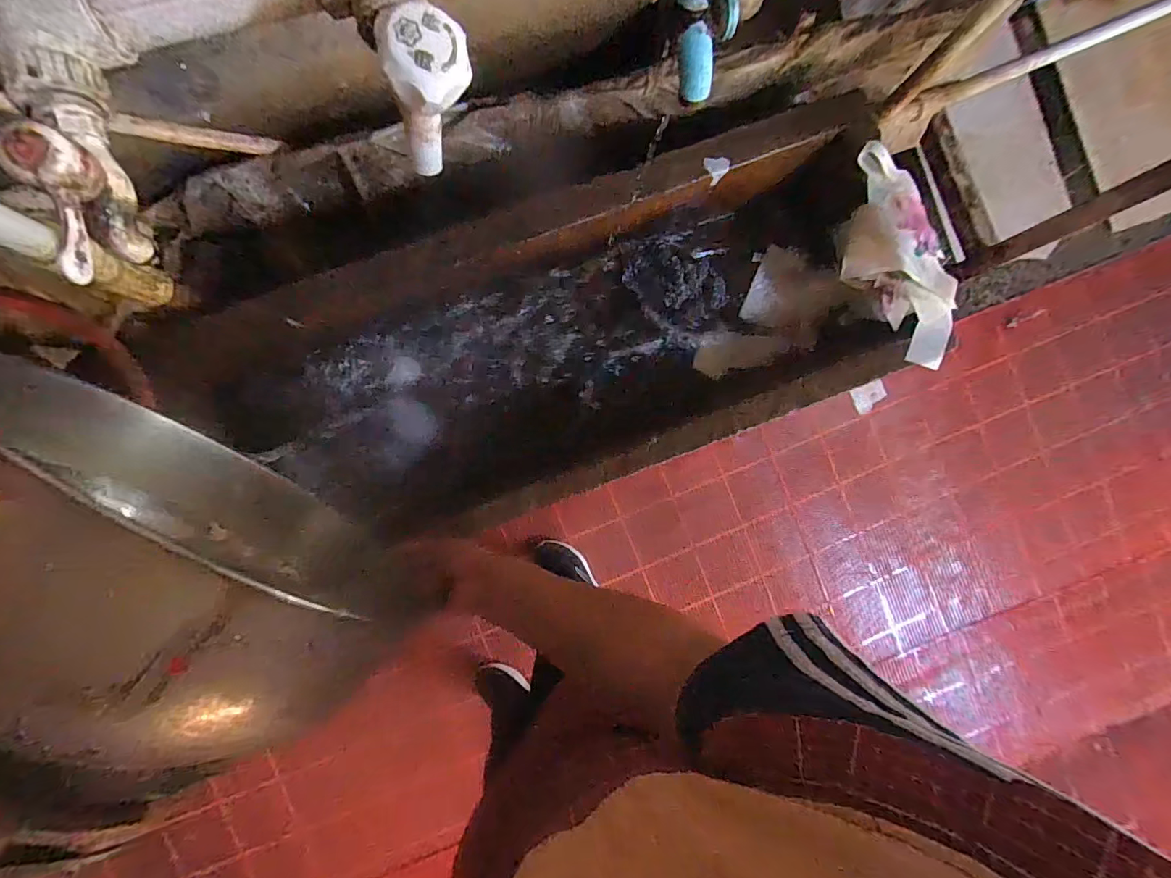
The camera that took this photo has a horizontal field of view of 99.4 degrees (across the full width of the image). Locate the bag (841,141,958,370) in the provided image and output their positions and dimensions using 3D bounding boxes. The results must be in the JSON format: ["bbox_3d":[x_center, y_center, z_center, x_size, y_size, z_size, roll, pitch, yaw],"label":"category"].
[{"bbox_3d":[0.446,-0.254,0.706,0.128,0.061,0.314,-19,92,-6],"label":"bag"}]

